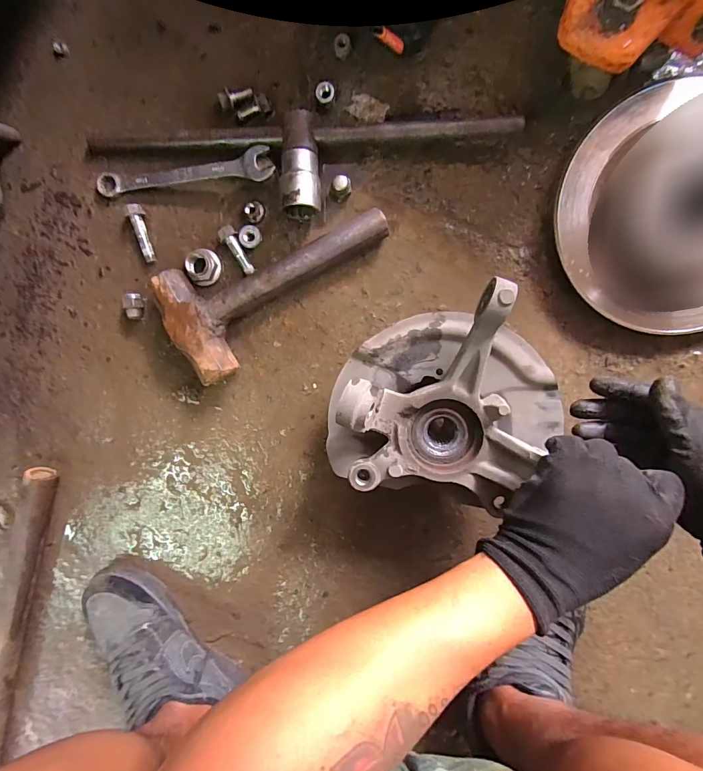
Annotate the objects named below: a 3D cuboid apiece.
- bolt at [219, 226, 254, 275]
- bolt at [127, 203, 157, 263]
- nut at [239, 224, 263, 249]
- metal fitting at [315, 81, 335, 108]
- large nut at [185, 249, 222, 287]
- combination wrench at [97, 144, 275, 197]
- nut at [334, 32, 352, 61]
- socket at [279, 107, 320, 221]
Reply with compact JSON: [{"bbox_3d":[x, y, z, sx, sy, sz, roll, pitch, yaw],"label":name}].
[{"bbox_3d":[-0.128,-0.152,0.430,0.017,0.016,0.056,-29,95,8],"label":"bolt"},{"bbox_3d":[-0.237,-0.173,0.432,0.013,0.017,0.064,-9,97,6],"label":"bolt"},{"bbox_3d":[-0.113,-0.167,0.428,0.024,0.011,0.022,1,98,4],"label":"nut"},{"bbox_3d":[-0.028,-0.308,0.402,0.021,0.013,0.019,-14,97,6],"label":"metal fitting"},{"bbox_3d":[-0.167,-0.133,0.431,0.035,0.023,0.035,1,98,4],"label":"large nut"},{"bbox_3d":[-0.185,-0.234,0.416,0.200,0.009,0.034,0,99,10],"label":"combination wrench"},{"bbox_3d":[-0.009,-0.355,0.397,0.017,0.015,0.019,-9,97,5],"label":"nut"},{"bbox_3d":[-0.054,-0.232,0.399,0.041,0.037,0.098,-1,98,4],"label":"socket"}]

